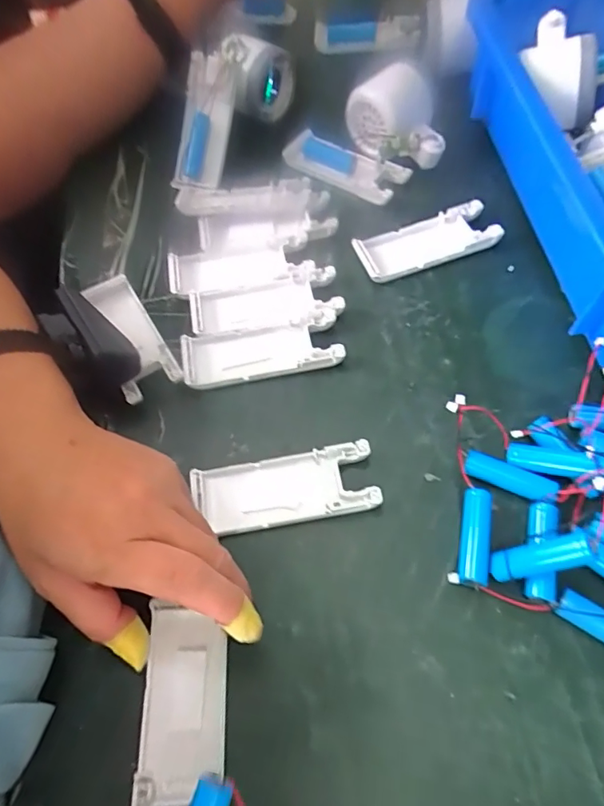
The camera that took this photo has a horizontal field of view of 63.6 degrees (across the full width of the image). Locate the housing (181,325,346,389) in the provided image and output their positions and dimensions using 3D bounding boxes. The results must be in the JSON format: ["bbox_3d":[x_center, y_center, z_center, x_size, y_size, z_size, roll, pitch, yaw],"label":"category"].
[{"bbox_3d":[-0.027,-0.035,0.329,0.103,0.011,0.039,-9,62,-1],"label":"housing"}]

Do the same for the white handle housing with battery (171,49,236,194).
[{"bbox_3d":[-0.080,-0.232,0.412,0.040,0.029,0.107,12,95,10],"label":"white handle housing with battery"}]

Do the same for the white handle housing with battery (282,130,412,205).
[{"bbox_3d":[0.036,-0.202,0.416,0.109,0.019,0.038,30,68,18],"label":"white handle housing with battery"}]

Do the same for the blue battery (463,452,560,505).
[{"bbox_3d":[0.117,0.041,0.277,0.048,0.017,0.015,23,66,15],"label":"blue battery"}]

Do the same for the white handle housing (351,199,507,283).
[{"bbox_3d":[0.092,-0.120,0.362,0.100,0.016,0.038,-17,62,-5],"label":"white handle housing"}]

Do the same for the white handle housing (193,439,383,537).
[{"bbox_3d":[-0.010,0.050,0.284,0.103,0.011,0.039,-9,62,-1],"label":"white handle housing"}]

